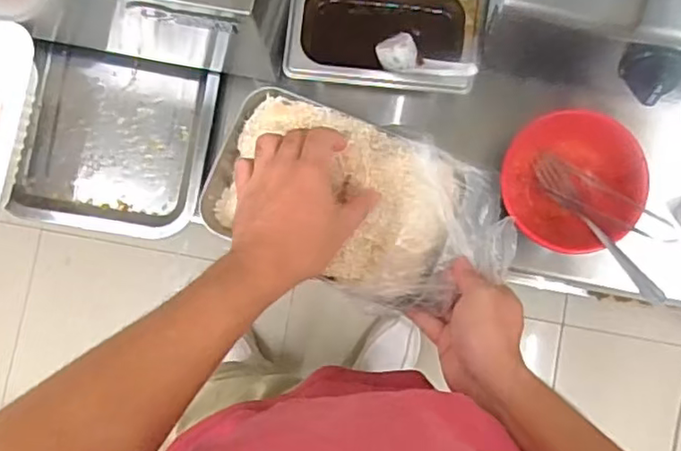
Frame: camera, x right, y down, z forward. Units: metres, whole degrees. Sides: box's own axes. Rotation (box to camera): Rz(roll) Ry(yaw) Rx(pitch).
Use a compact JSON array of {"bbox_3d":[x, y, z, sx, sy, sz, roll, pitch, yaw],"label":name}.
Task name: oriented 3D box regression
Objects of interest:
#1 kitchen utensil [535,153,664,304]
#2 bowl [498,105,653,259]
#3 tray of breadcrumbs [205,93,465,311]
[{"bbox_3d":[0.227,-0.007,0.572,0.031,0.021,0.148,-30,62,-1],"label":"kitchen utensil"},{"bbox_3d":[0.220,-0.043,0.581,0.118,0.052,0.131,-13,85,0],"label":"bowl"},{"bbox_3d":[-0.001,-0.027,0.574,0.236,0.049,0.148,21,86,3],"label":"tray of breadcrumbs"}]

